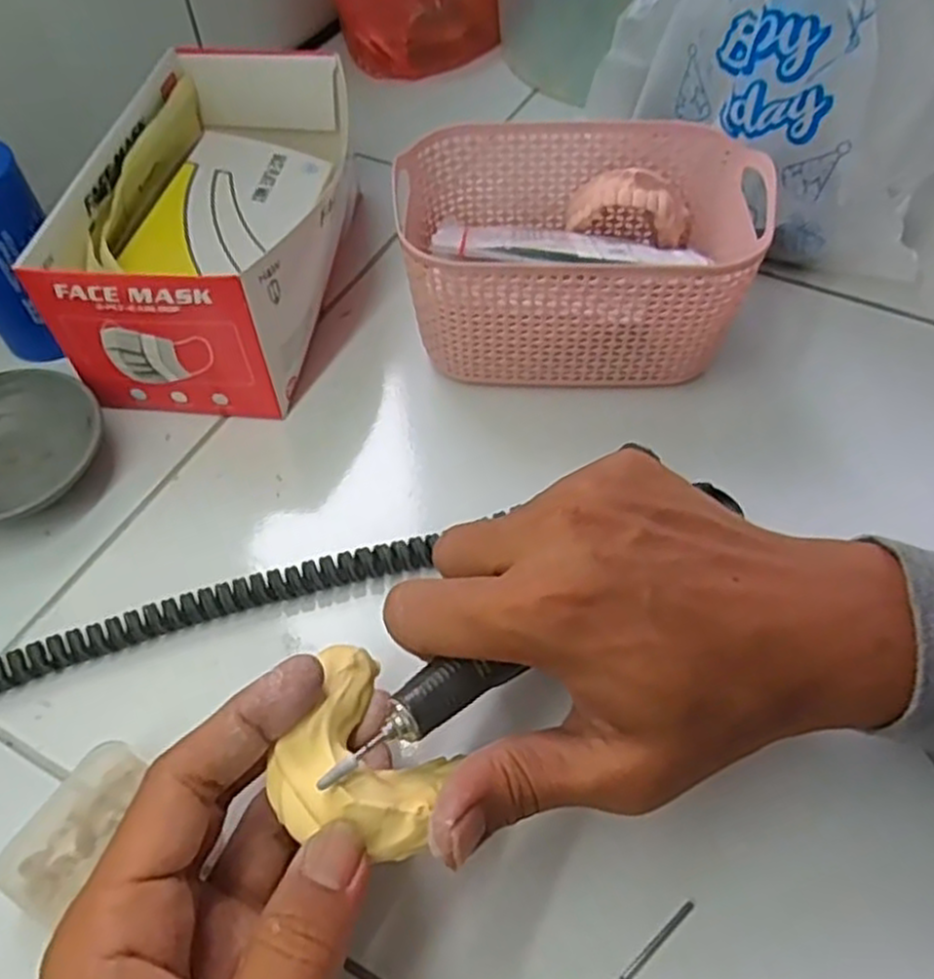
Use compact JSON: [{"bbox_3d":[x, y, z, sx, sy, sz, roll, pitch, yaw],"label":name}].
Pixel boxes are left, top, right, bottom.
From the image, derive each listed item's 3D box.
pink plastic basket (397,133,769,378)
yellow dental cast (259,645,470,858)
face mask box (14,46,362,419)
[{"bbox_3d":[0.055,-0.120,0.392,0.164,0.079,0.116,1,55,2],"label":"pink plastic basket"},{"bbox_3d":[-0.031,0.081,0.241,0.050,0.021,0.058,14,56,10],"label":"yellow dental cast"},{"bbox_3d":[-0.126,-0.145,0.415,0.118,0.084,0.207,4,55,4],"label":"face mask box"}]

